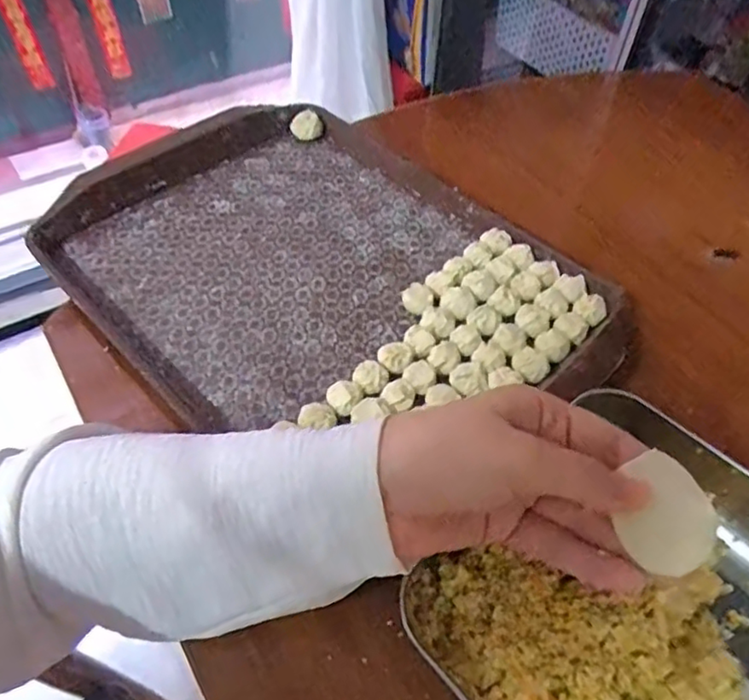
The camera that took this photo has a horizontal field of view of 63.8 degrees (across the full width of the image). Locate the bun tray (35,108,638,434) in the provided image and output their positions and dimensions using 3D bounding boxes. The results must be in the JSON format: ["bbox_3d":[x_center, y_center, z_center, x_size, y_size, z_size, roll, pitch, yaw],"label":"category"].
[{"bbox_3d":[-0.044,-0.064,0.462,0.291,0.030,0.398,-38,60,-26],"label":"bun tray"}]

